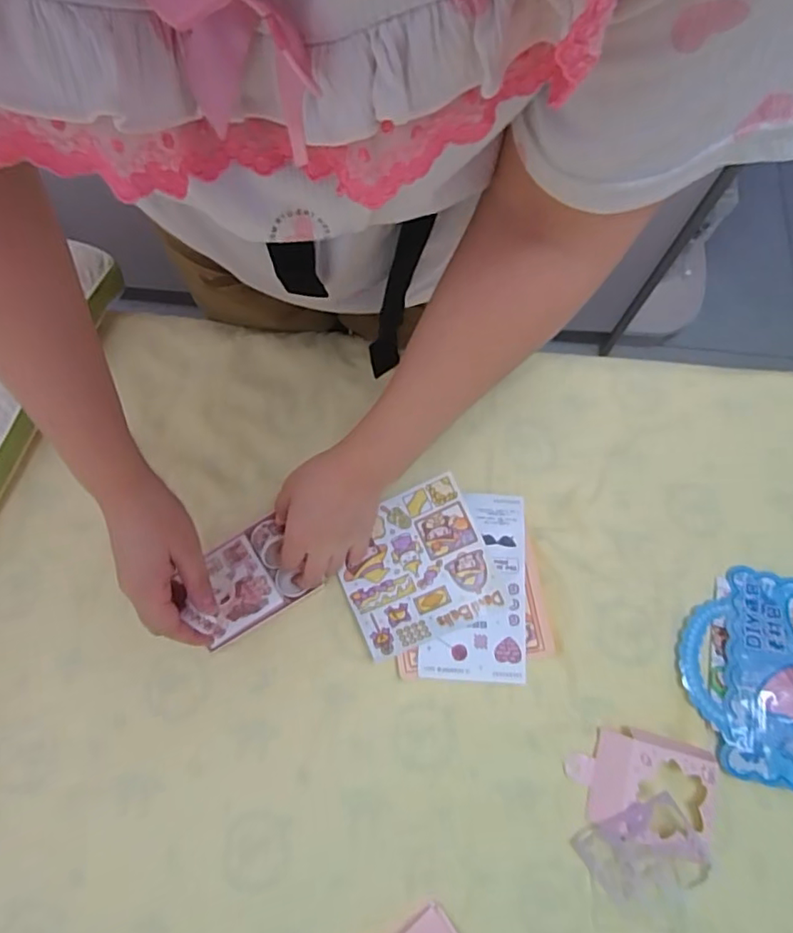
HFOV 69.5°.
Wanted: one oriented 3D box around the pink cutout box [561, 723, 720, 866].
[{"bbox_3d":[0.210,0.274,0.490,0.115,0.027,0.084,16,71,5],"label":"pink cutout box"}]

